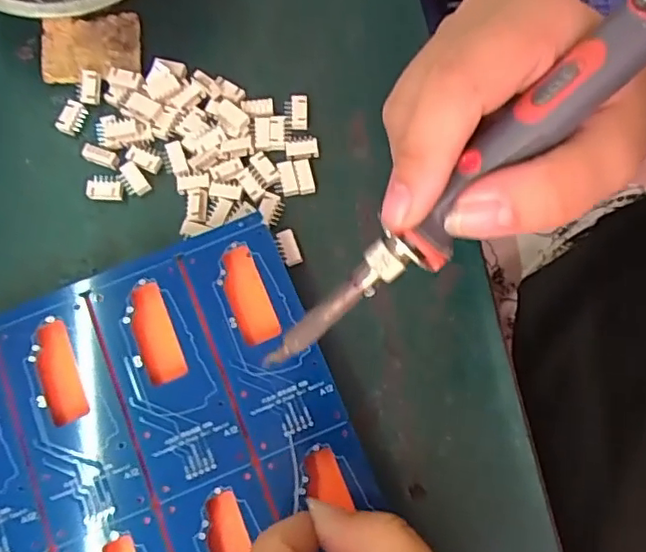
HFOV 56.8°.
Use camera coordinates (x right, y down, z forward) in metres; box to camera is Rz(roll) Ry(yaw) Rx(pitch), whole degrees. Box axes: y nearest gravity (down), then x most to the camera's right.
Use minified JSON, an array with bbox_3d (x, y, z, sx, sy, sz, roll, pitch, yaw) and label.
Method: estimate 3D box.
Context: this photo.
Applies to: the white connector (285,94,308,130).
[{"bbox_3d":[-0.013,-0.079,0.287,0.011,0.004,0.017,-2,76,-1],"label":"white connector"}]

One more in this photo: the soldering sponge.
[{"bbox_3d":[-0.115,-0.113,0.295,0.048,0.005,0.034,-7,76,-3],"label":"soldering sponge"}]

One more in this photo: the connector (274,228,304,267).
[{"bbox_3d":[-0.015,-0.013,0.272,0.009,0.008,0.016,-19,77,-5],"label":"connector"}]

